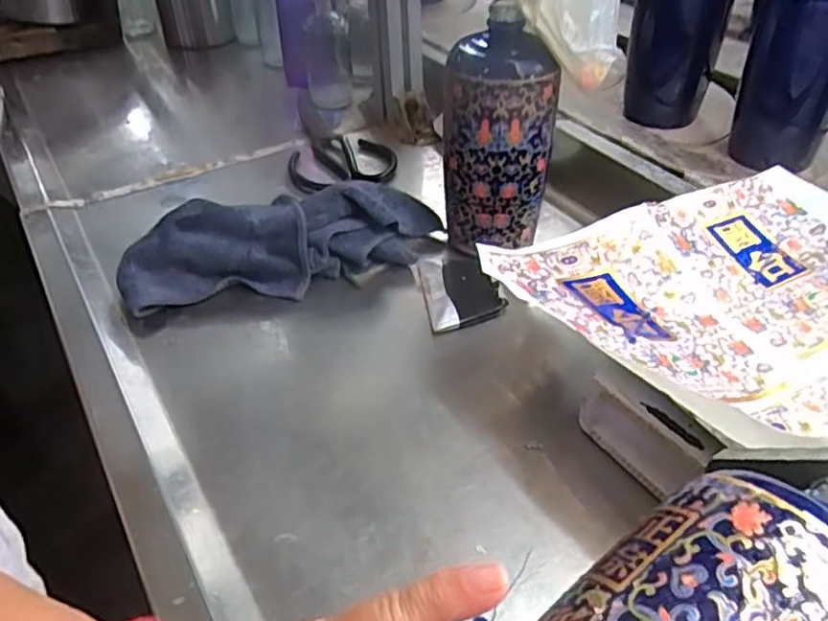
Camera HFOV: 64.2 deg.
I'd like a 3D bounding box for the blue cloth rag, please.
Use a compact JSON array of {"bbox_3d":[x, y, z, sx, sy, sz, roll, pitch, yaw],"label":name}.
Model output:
[{"bbox_3d":[-0.099,-0.055,0.522,0.256,0.060,0.076,-10,40,-12],"label":"blue cloth rag"}]

